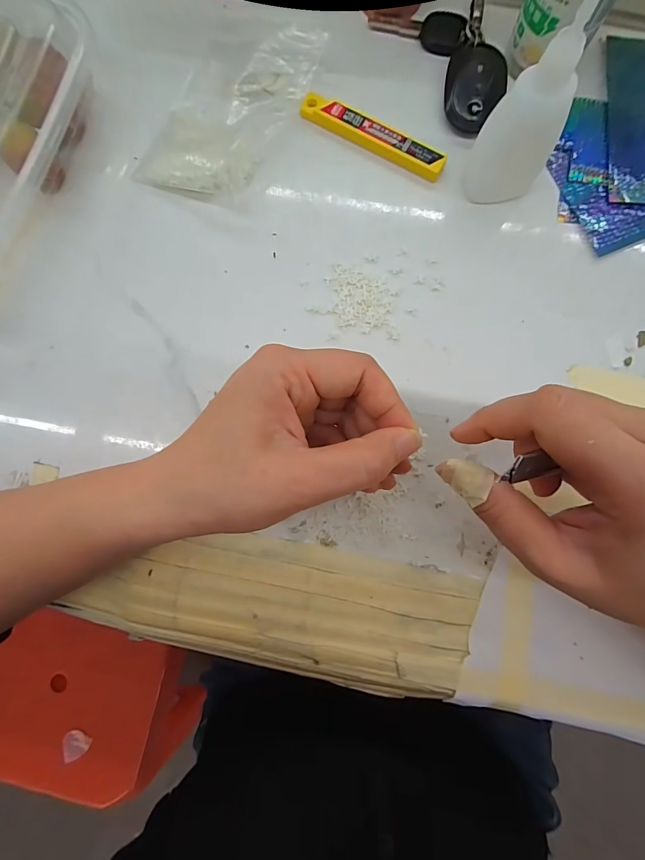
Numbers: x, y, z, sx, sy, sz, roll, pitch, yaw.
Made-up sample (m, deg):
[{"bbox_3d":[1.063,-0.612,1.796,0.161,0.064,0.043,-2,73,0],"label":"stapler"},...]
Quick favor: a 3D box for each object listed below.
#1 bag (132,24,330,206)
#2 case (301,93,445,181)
[{"bbox_3d":[-0.061,-0.210,0.245,0.085,0.018,0.123,23,85,4],"label":"bag"},{"bbox_3d":[0.033,-0.192,0.245,0.101,0.007,0.018,28,85,5],"label":"case"}]

